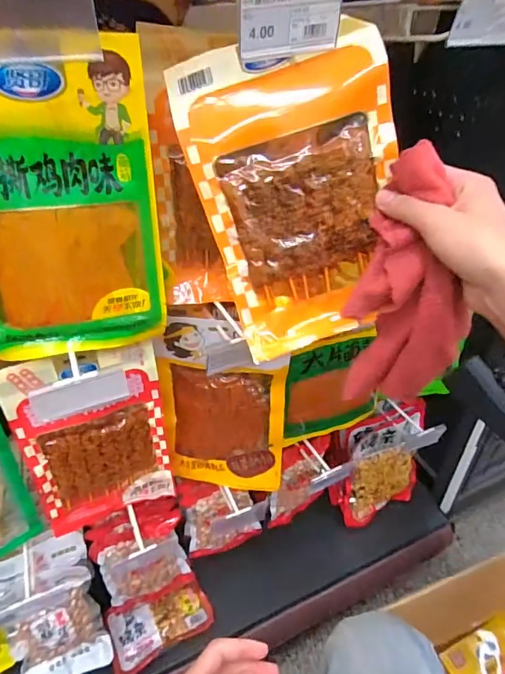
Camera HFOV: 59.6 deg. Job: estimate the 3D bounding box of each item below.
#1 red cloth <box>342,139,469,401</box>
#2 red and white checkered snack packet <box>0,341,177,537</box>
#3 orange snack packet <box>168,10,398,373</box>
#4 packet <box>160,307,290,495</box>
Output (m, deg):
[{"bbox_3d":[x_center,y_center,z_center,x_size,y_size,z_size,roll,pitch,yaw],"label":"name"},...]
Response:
[{"bbox_3d":[0.128,-0.038,0.367,0.093,0.217,0.034,5,27,18],"label":"red cloth"},{"bbox_3d":[-0.190,0.129,0.544,0.165,0.261,0.031,-15,39,-20],"label":"red and white checkered snack packet"},{"bbox_3d":[0.042,-0.116,0.367,0.158,0.240,0.030,-16,18,2],"label":"orange snack packet"},{"bbox_3d":[-0.039,0.092,0.605,0.166,0.281,0.043,4,29,5],"label":"packet"}]

